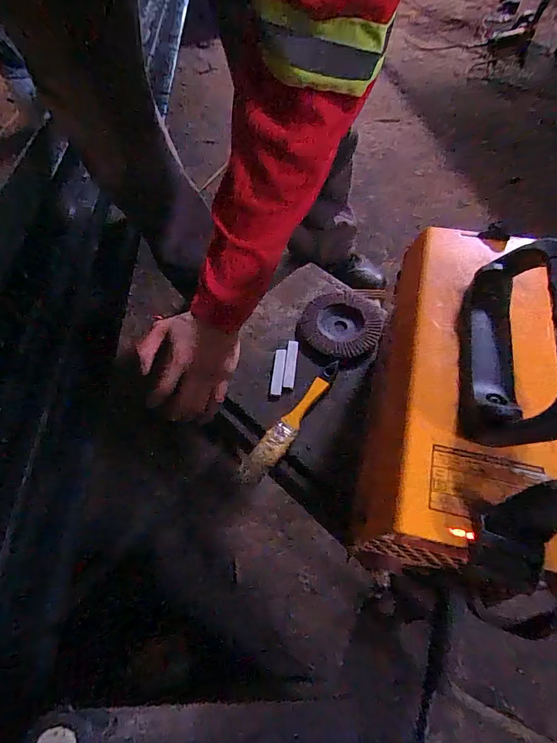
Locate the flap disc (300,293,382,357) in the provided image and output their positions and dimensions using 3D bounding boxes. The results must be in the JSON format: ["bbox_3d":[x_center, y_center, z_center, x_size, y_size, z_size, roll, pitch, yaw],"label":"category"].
[{"bbox_3d":[0.079,-0.062,0.508,0.097,0.013,0.105,1,56,-1],"label":"flap disc"}]

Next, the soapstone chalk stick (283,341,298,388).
[{"bbox_3d":[0.014,-0.010,0.477,0.012,0.005,0.064,6,56,2],"label":"soapstone chalk stick"}]

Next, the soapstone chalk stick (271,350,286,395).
[{"bbox_3d":[0.000,-0.001,0.474,0.013,0.004,0.061,4,56,2],"label":"soapstone chalk stick"}]

